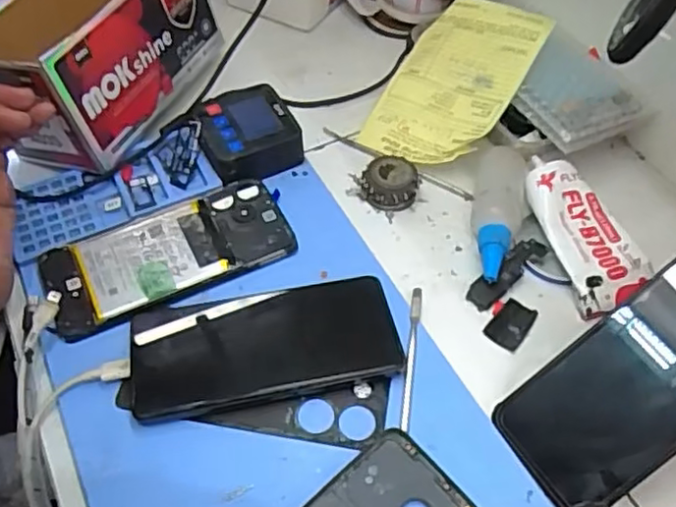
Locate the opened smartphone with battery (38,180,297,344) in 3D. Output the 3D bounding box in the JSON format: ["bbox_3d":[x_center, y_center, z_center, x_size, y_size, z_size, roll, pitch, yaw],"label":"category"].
[{"bbox_3d":[-0.115,-0.002,0.449,0.162,0.008,0.073,-22,58,-16],"label":"opened smartphone with battery"}]

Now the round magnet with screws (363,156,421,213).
[{"bbox_3d":[0.040,-0.053,0.497,0.040,0.023,0.037,1,54,-1],"label":"round magnet with screws"}]

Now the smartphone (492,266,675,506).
[{"bbox_3d":[0.170,0.068,0.364,0.163,0.006,0.074,-40,60,6],"label":"smartphone"}]

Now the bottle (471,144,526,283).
[{"bbox_3d":[0.114,-0.031,0.470,0.036,0.034,0.109,8,54,4],"label":"bottle"}]

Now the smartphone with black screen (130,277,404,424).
[{"bbox_3d":[-0.045,0.054,0.406,0.161,0.015,0.077,-7,55,-7],"label":"smartphone with black screen"}]

